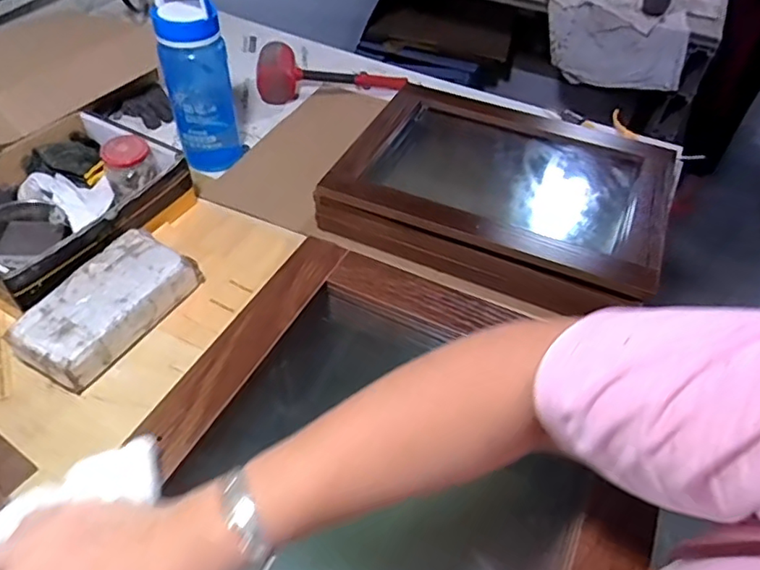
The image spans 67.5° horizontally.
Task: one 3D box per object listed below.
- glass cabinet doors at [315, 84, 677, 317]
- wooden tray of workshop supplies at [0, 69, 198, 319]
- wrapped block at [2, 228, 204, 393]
[{"bbox_3d":[0.191,-0.152,0.889,0.456,0.102,0.353,20,50,15],"label":"glass cabinet doors"},{"bbox_3d":[-0.446,-0.120,0.802,0.233,0.093,0.312,25,52,18],"label":"wooden tray of workshop supplies"},{"bbox_3d":[-0.337,0.027,0.711,0.105,0.059,0.210,25,52,18],"label":"wrapped block"}]

